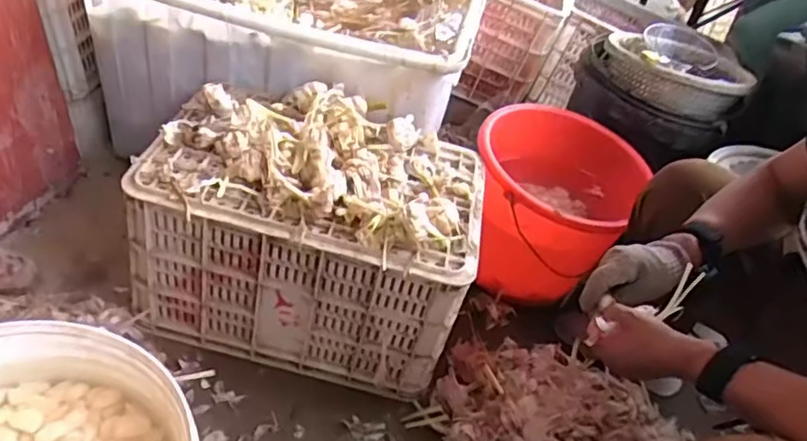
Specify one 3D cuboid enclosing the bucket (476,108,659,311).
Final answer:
[{"bbox_3d":[0.275,-0.014,1.179,0.285,0.304,0.273,14,40,10],"label":"bucket"}]

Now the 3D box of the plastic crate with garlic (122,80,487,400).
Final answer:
[{"bbox_3d":[-0.135,0.015,1.007,0.487,0.347,0.306,9,39,3],"label":"plastic crate with garlic"}]

